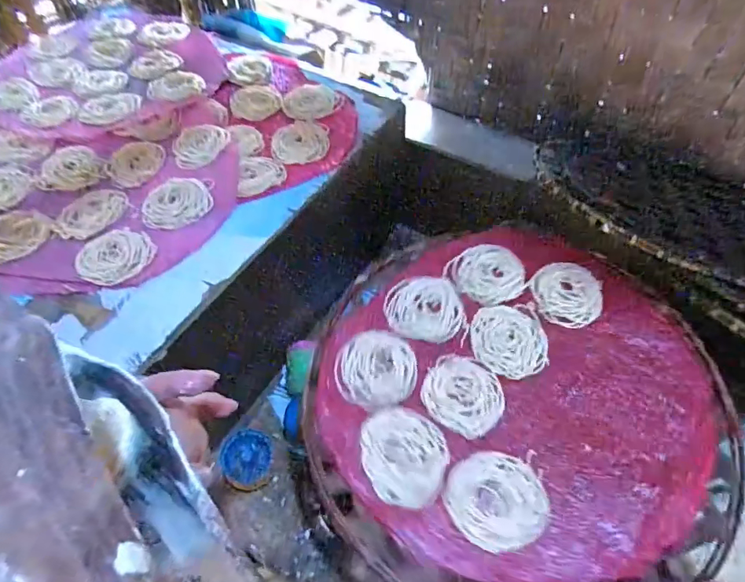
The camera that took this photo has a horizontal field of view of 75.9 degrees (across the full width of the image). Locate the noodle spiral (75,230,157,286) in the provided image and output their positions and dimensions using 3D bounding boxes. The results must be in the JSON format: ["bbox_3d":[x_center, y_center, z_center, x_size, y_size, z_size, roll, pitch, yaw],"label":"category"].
[{"bbox_3d":[-0.271,-0.038,0.501,0.074,0.005,0.071,2,56,-2],"label":"noodle spiral"}]

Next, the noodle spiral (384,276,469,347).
[{"bbox_3d":[0.054,0.022,0.503,0.078,0.015,0.079,2,56,-2],"label":"noodle spiral"}]

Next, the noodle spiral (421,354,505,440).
[{"bbox_3d":[0.085,0.095,0.445,0.073,0.004,0.071,2,56,-2],"label":"noodle spiral"}]

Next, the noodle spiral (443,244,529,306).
[{"bbox_3d":[0.128,-0.020,0.526,0.081,0.010,0.077,2,56,-2],"label":"noodle spiral"}]

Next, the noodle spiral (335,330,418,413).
[{"bbox_3d":[0.004,0.074,0.457,0.075,0.004,0.081,2,56,-2],"label":"noodle spiral"}]

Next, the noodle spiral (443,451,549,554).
[{"bbox_3d":[0.102,0.170,0.391,0.076,0.005,0.075,2,56,-2],"label":"noodle spiral"}]

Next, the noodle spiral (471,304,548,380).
[{"bbox_3d":[0.137,0.048,0.477,0.071,0.004,0.079,2,56,-2],"label":"noodle spiral"}]

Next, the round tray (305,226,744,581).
[{"bbox_3d":[0.134,0.089,0.453,0.359,0.033,0.387,2,56,-2],"label":"round tray"}]

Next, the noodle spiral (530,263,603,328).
[{"bbox_3d":[0.207,0.001,0.508,0.070,0.006,0.082,16,57,7],"label":"noodle spiral"}]

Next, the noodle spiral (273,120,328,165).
[{"bbox_3d":[-0.091,-0.192,0.612,0.072,0.004,0.079,2,56,-2],"label":"noodle spiral"}]

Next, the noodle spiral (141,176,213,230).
[{"bbox_3d":[-0.223,-0.103,0.546,0.078,0.004,0.070,-14,58,-12],"label":"noodle spiral"}]

